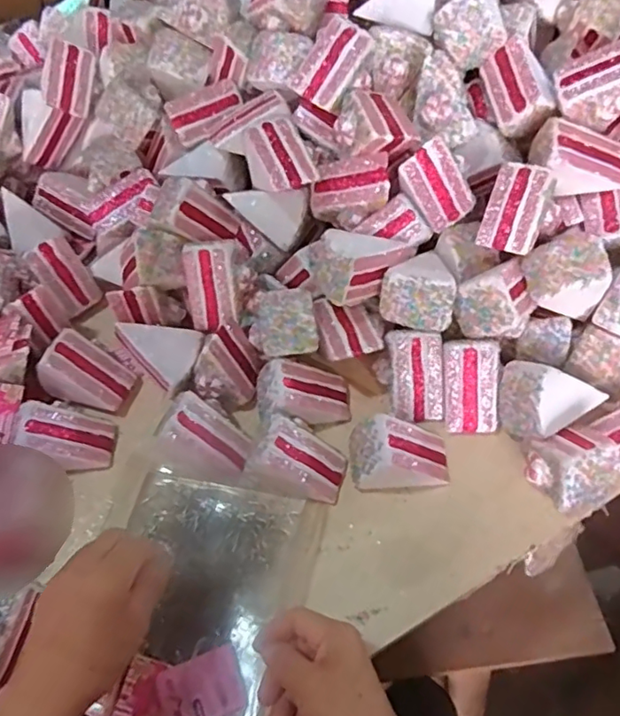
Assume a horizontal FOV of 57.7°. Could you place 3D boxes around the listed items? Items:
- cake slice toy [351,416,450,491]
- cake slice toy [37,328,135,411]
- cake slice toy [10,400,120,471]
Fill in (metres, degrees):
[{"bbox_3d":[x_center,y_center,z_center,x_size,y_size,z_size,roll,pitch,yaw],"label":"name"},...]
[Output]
[{"bbox_3d":[0.084,0.088,0.514,0.091,0.064,0.056,-4,56,2],"label":"cake slice toy"},{"bbox_3d":[-0.227,0.016,0.575,0.074,0.058,0.063,15,59,14],"label":"cake slice toy"},{"bbox_3d":[-0.237,0.076,0.547,0.076,0.058,0.060,3,57,6],"label":"cake slice toy"}]

